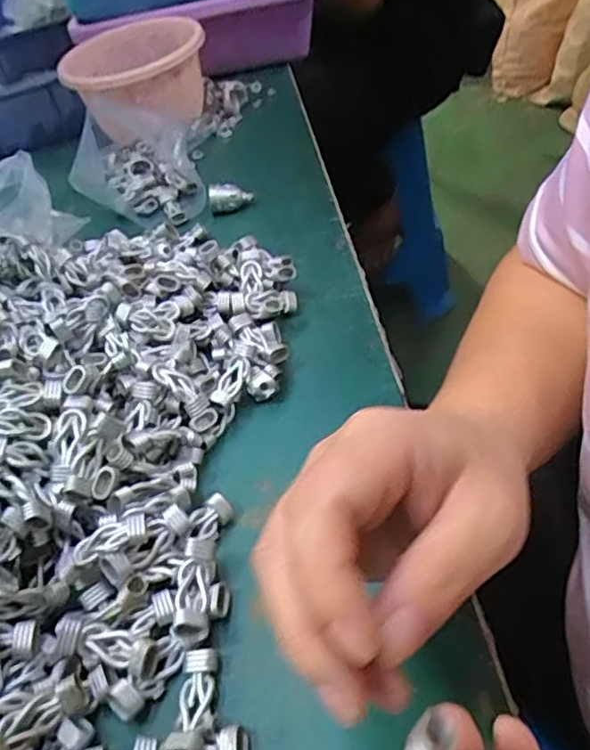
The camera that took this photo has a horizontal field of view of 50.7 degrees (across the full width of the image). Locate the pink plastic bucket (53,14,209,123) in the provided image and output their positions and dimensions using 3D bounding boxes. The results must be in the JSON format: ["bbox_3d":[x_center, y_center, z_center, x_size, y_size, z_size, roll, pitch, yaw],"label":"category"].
[{"bbox_3d":[-0.142,-0.269,0.591,0.132,0.078,0.122,-7,45,7],"label":"pink plastic bucket"}]

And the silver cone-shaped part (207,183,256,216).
[{"bbox_3d":[-0.054,-0.150,0.522,0.036,0.021,0.015,-15,44,-2],"label":"silver cone-shaped part"}]

